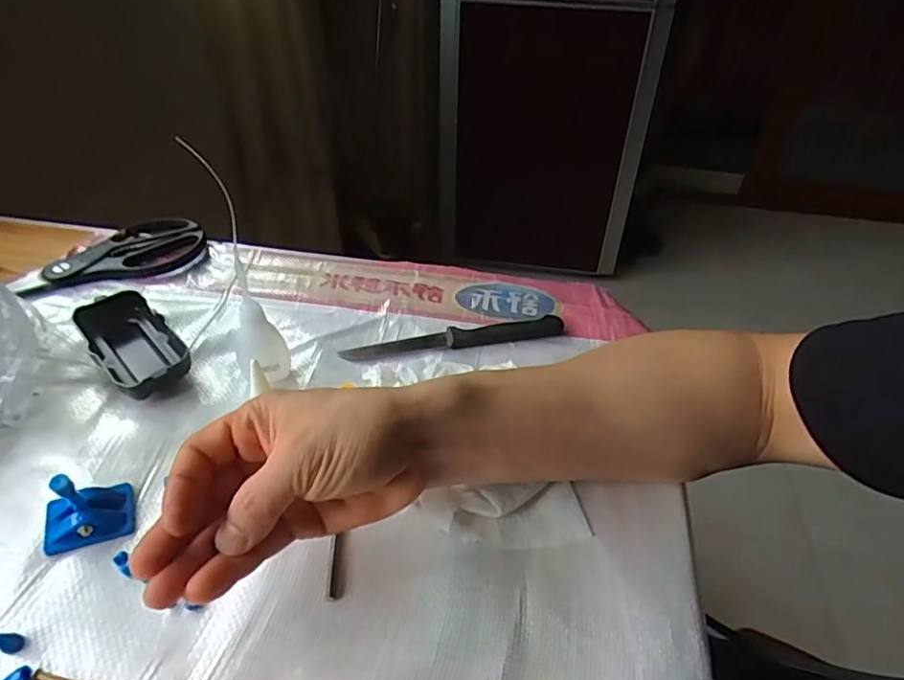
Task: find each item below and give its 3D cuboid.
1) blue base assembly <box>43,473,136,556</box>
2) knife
[{"bbox_3d":[-0.209,0.090,0.325,0.045,0.043,0.034,-17,44,-20],"label":"blue base assembly"},{"bbox_3d":[0.002,-0.001,0.457,0.174,0.007,0.022,-7,41,-10],"label":"knife"}]

